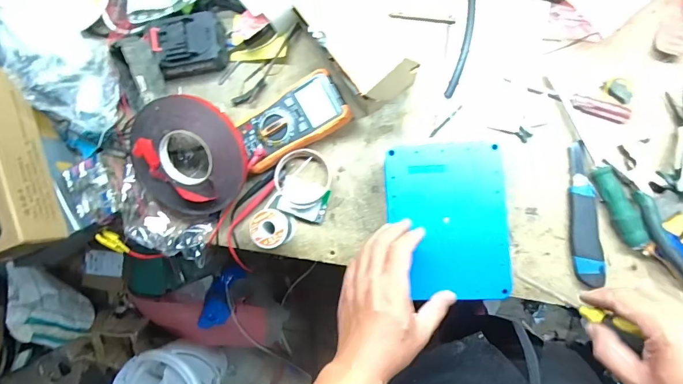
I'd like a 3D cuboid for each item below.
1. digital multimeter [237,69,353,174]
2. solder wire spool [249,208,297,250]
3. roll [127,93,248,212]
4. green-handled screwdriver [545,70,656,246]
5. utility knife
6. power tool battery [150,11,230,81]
[{"bbox_3d":[-0.072,-0.101,0.580,0.163,0.039,0.086,-32,85,6],"label":"digital multimeter"},{"bbox_3d":[-0.099,0.052,0.572,0.051,0.045,0.054,0,89,8],"label":"solder wire spool"},{"bbox_3d":[-0.216,-0.049,0.557,0.166,0.028,0.163,2,111,5],"label":"roll"},{"bbox_3d":[0.347,-0.044,0.537,0.031,0.031,0.260,-25,85,7],"label":"green-handled screwdriver"},{"bbox_3d":[0.331,0.030,0.542,0.036,0.018,0.193,-6,88,8],"label":"utility knife"},{"bbox_3d":[-0.231,-0.220,0.598,0.105,0.059,0.080,-10,87,8],"label":"power tool battery"}]

